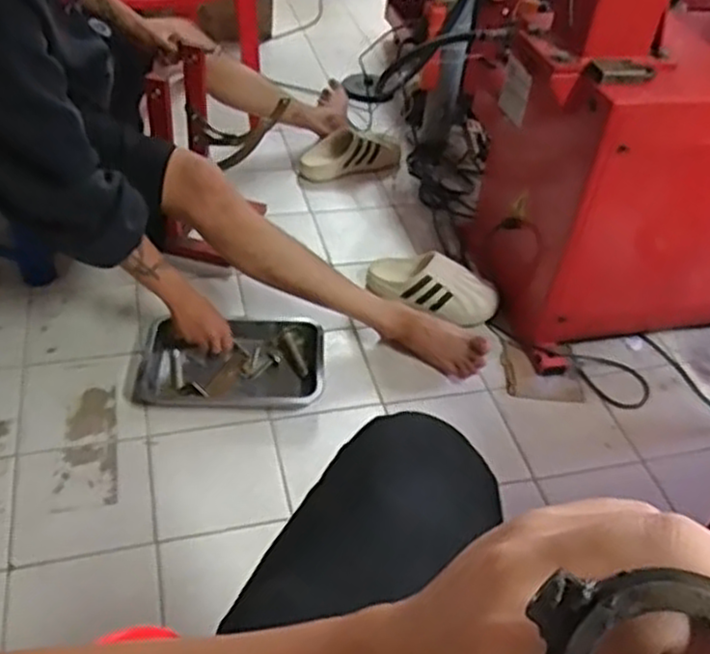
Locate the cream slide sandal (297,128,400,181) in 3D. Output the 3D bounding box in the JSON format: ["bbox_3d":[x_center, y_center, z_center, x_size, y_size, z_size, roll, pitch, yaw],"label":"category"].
[{"bbox_3d":[-0.010,-0.416,1.805,0.246,0.101,0.088,-9,45,-17],"label":"cream slide sandal"}]

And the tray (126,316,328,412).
[{"bbox_3d":[-0.218,0.054,1.328,0.325,0.051,0.196,2,43,-5],"label":"tray"}]

